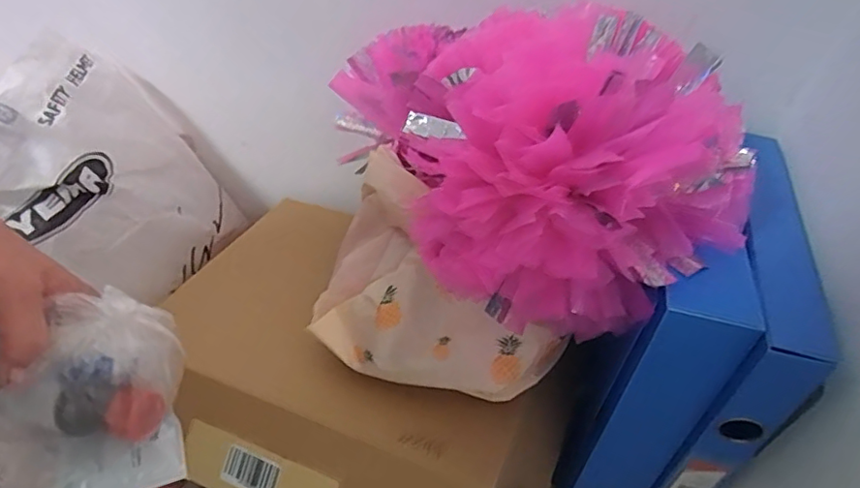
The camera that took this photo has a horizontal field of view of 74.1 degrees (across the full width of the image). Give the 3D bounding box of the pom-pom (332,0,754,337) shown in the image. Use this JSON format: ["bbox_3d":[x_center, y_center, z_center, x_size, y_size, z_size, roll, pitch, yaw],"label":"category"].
[{"bbox_3d":[0.060,-0.091,0.405,0.183,0.130,0.299,-16,49,-23],"label":"pom-pom"}]

